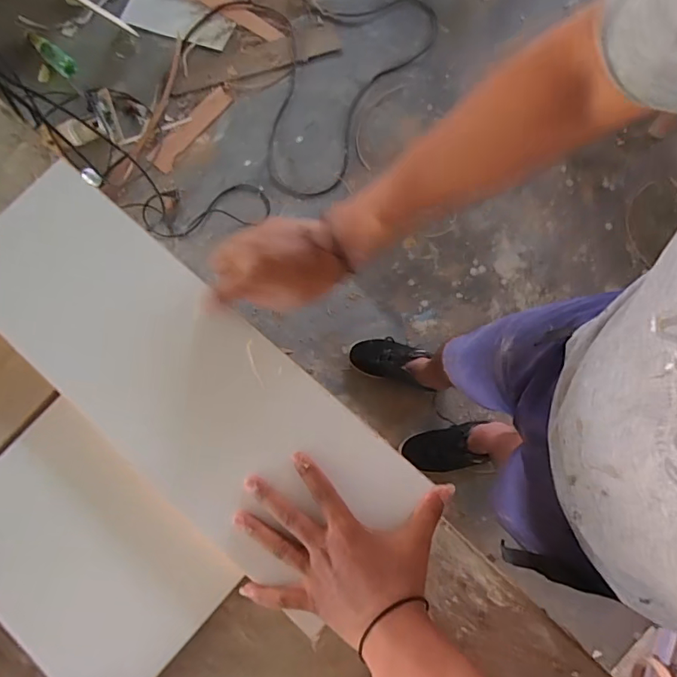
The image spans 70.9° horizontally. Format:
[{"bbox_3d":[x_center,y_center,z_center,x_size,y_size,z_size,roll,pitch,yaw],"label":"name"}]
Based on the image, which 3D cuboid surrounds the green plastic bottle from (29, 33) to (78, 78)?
[{"bbox_3d":[-0.893,-0.890,1.484,0.201,0.048,0.063,44,82,8],"label":"green plastic bottle"}]

